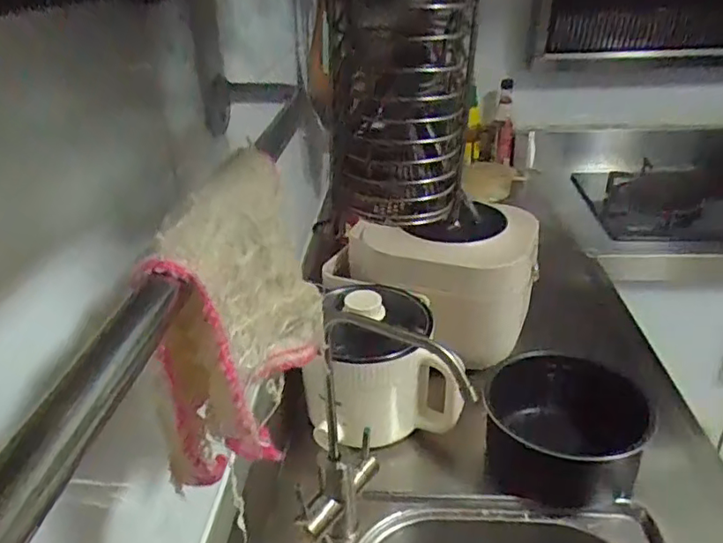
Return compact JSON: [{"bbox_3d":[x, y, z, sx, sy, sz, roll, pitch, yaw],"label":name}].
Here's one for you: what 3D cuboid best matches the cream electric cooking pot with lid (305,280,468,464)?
[{"bbox_3d":[0.013,0.106,0.726,0.158,0.162,0.146,-7,29,-9],"label":"cream electric cooking pot with lid"}]

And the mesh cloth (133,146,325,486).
[{"bbox_3d":[-0.050,0.016,0.263,0.048,0.101,0.134,2,29,6],"label":"mesh cloth"}]

